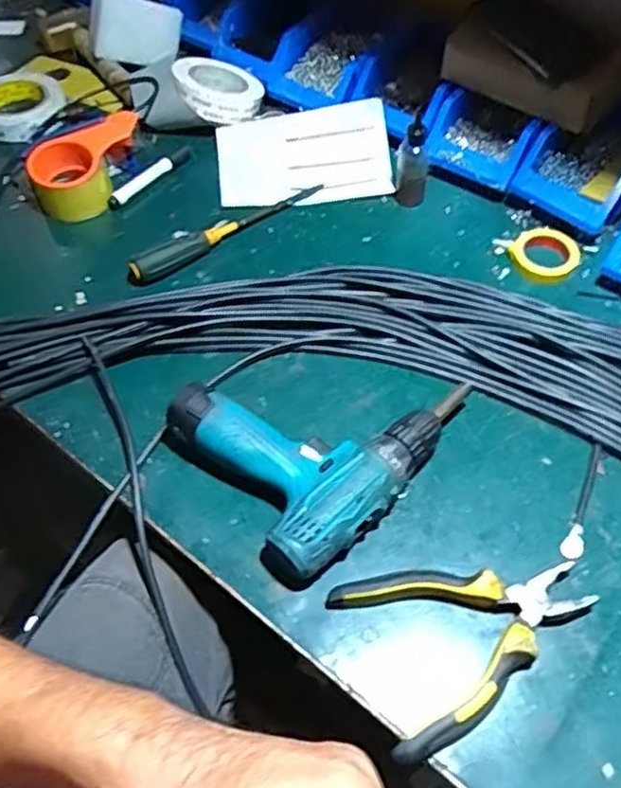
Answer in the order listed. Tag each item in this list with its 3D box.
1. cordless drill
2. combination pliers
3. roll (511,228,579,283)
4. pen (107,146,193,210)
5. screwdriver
[{"bbox_3d":[0.014,0.024,0.616,0.238,0.053,0.194,-37,63,-23],"label":"cordless drill"},{"bbox_3d":[0.122,0.176,0.522,0.185,0.028,0.128,-21,58,-13],"label":"combination pliers"},{"bbox_3d":[0.261,-0.155,0.760,0.070,0.016,0.073,0,55,0],"label":"roll"},{"bbox_3d":[-0.199,-0.271,0.853,0.022,0.022,0.137,39,64,24],"label":"pen"},{"bbox_3d":[-0.091,-0.195,0.785,0.259,0.026,0.032,-34,61,-21],"label":"screwdriver"}]

